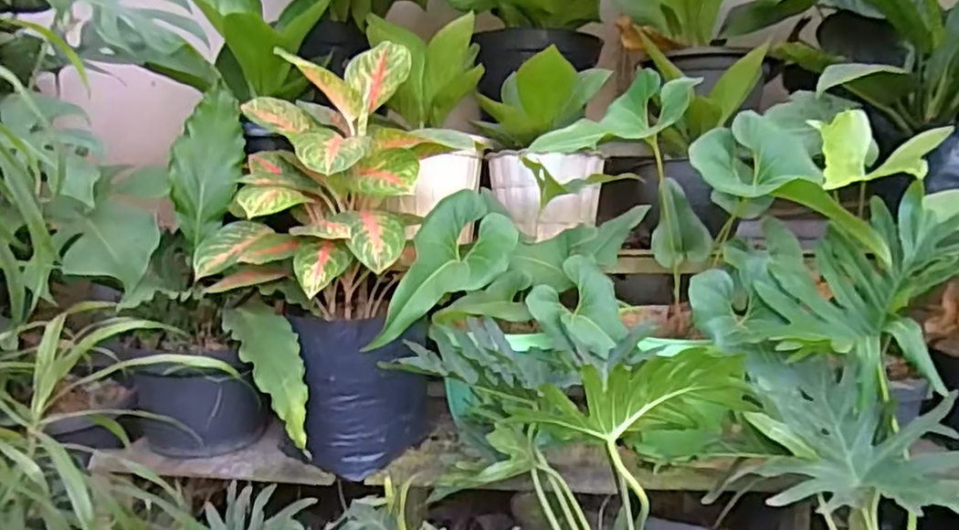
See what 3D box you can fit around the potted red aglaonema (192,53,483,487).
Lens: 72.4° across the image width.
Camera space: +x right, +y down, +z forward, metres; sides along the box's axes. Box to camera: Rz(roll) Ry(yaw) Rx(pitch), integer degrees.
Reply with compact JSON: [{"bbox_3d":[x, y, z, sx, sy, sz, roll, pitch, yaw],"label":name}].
[{"bbox_3d":[-0.219,0.004,1.038,0.389,0.640,0.314,-2,6,3],"label":"potted red aglaonema"}]

